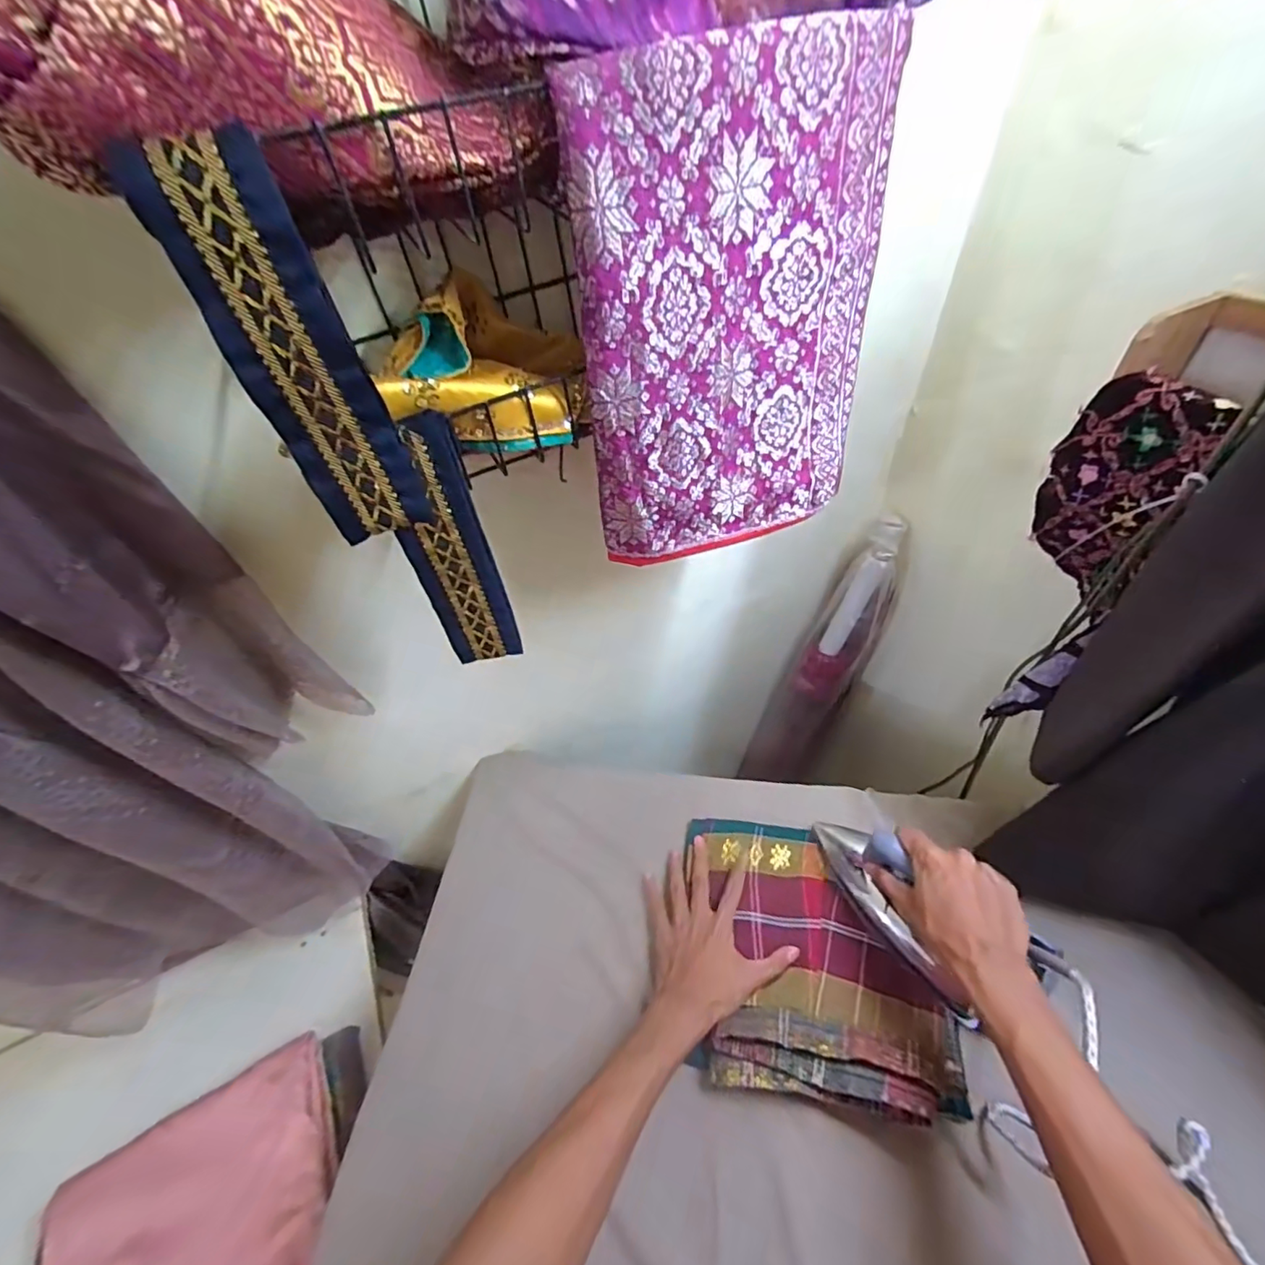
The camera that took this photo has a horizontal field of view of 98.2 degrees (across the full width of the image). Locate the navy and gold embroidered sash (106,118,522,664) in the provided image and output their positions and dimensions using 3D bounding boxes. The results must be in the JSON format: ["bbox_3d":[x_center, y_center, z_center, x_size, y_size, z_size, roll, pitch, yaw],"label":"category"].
[{"bbox_3d":[-0.138,-0.086,0.311,0.082,0.288,0.032,-24,50,-15],"label":"navy and gold embroidered sash"}]

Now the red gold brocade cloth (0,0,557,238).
[{"bbox_3d":[-0.132,-0.232,0.230,0.211,0.096,0.061,-19,47,-31],"label":"red gold brocade cloth"}]

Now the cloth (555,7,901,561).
[{"bbox_3d":[0.069,-0.187,0.368,0.204,0.287,0.033,-19,49,-11],"label":"cloth"}]

